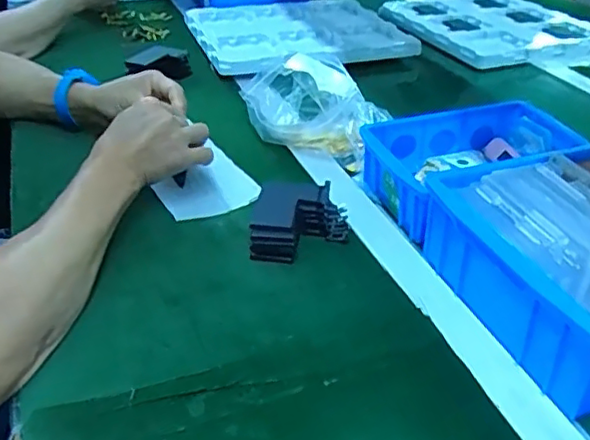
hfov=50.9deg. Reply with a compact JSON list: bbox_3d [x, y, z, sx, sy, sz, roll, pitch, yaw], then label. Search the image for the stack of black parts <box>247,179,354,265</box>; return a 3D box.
[{"bbox_3d":[0.005,0.000,0.562,0.088,0.035,0.093,-1,34,-2],"label":"stack of black parts"}]

